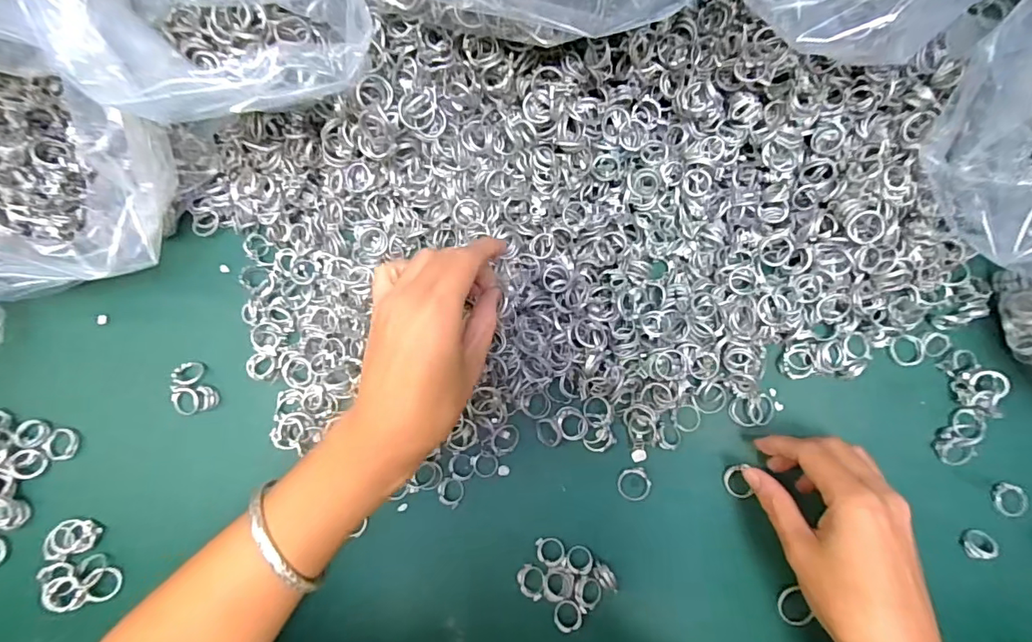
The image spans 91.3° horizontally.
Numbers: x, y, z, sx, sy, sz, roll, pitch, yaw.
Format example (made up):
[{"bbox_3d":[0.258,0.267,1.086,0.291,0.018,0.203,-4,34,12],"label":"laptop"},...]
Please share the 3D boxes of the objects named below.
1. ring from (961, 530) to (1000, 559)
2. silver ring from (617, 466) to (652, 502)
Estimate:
[{"bbox_3d":[0.306,0.148,0.332,0.018,0.010,0.019,0,80,1],"label":"ring"},{"bbox_3d":[0.081,0.112,0.344,0.023,0.007,0.023,0,80,1],"label":"silver ring"}]

